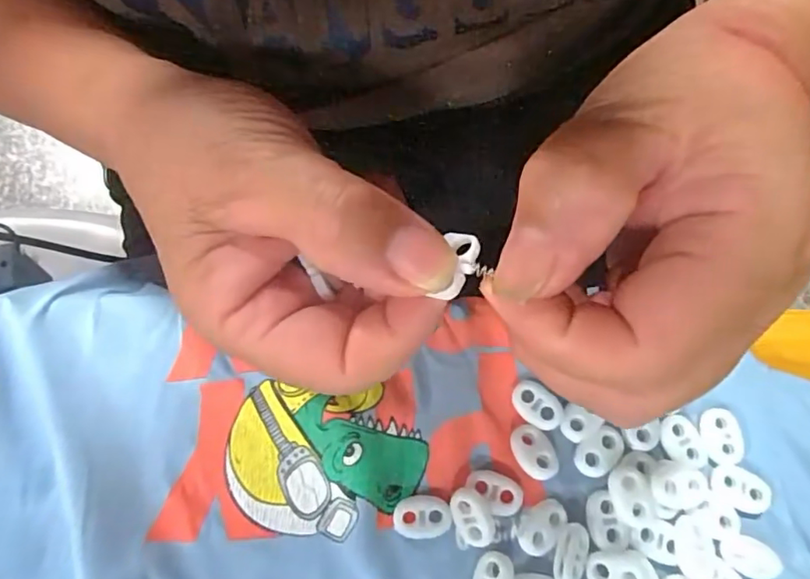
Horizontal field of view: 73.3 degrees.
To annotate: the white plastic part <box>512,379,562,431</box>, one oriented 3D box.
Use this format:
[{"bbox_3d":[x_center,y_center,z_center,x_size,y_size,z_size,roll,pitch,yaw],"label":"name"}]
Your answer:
[{"bbox_3d":[0.054,0.048,0.224,0.013,0.006,0.022,-39,75,-14],"label":"white plastic part"}]

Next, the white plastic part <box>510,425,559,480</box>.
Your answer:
[{"bbox_3d":[0.052,0.065,0.218,0.015,0.006,0.022,-29,73,-11],"label":"white plastic part"}]

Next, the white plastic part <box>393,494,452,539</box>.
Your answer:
[{"bbox_3d":[0.006,0.088,0.211,0.022,0.005,0.016,5,70,1],"label":"white plastic part"}]

